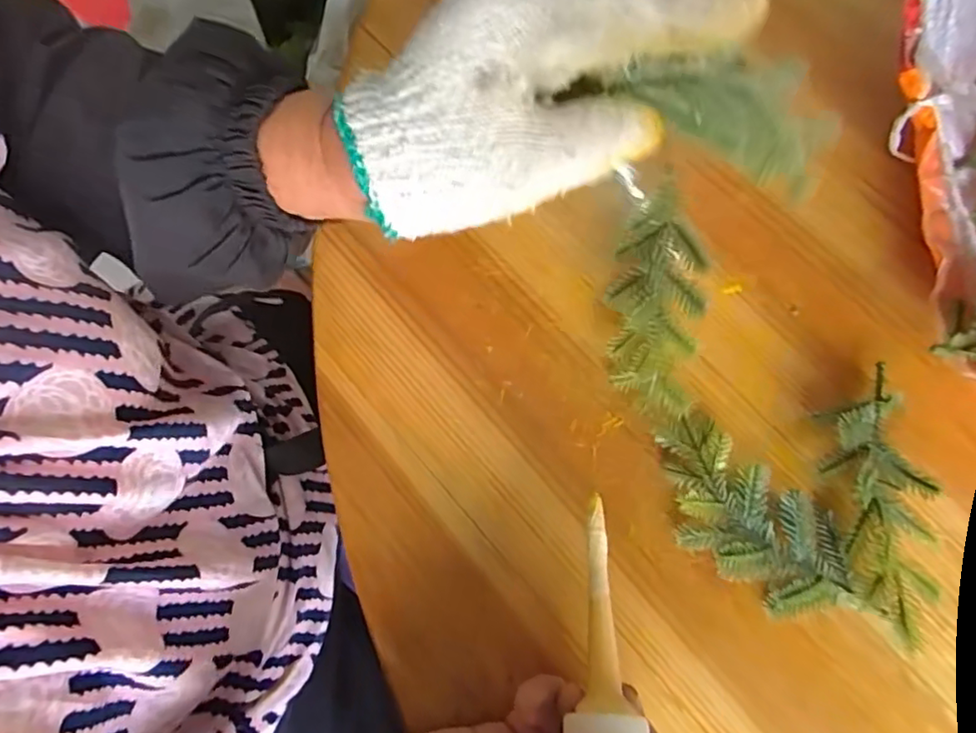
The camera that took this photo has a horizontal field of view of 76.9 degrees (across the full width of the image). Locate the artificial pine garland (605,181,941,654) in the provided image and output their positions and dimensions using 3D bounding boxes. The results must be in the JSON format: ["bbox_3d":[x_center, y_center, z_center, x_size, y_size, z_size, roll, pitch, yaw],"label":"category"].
[{"bbox_3d":[0.125,0.027,0.292,0.209,0.037,0.120,43,75,11],"label":"artificial pine garland"}]

